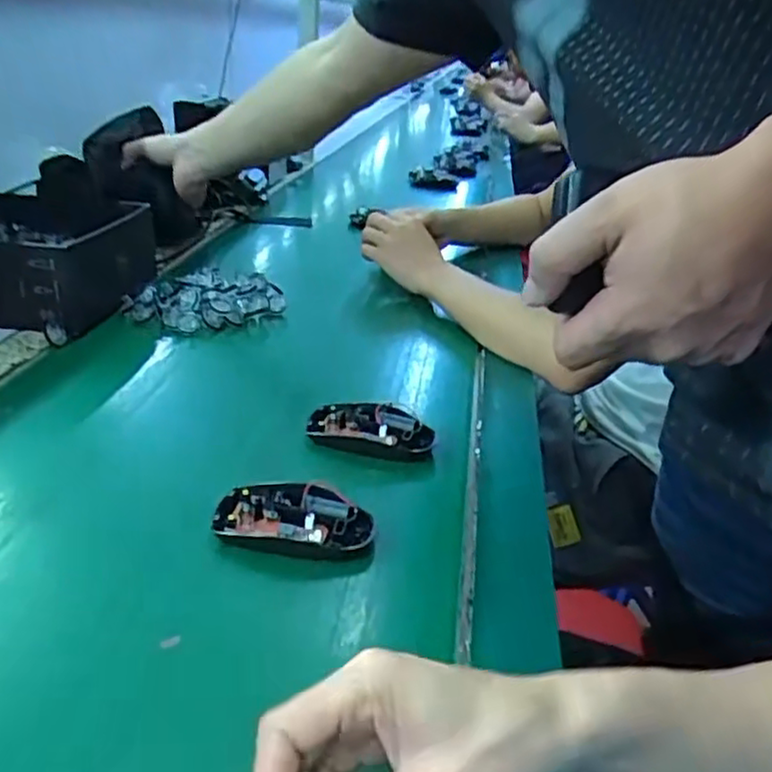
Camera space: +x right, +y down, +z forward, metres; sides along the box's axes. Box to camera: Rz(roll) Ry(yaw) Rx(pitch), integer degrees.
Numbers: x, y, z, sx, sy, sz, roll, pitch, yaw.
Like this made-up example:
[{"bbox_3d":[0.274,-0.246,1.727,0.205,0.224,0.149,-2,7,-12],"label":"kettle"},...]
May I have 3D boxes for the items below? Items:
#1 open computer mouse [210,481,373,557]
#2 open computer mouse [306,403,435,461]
[{"bbox_3d":[-0.060,0.089,0.463,0.100,0.025,0.055,5,27,-4],"label":"open computer mouse"},{"bbox_3d":[-0.012,0.036,0.570,0.100,0.021,0.055,7,27,1],"label":"open computer mouse"}]

